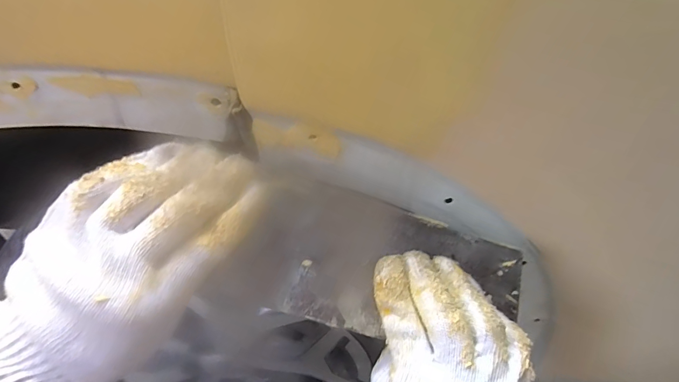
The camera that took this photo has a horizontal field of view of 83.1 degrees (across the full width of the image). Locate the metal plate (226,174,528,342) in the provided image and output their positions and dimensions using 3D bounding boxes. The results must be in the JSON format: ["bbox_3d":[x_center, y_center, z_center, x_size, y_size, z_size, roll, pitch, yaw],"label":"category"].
[{"bbox_3d":[0.033,0.053,0.263,0.197,0.007,0.088,19,73,-10],"label":"metal plate"}]

